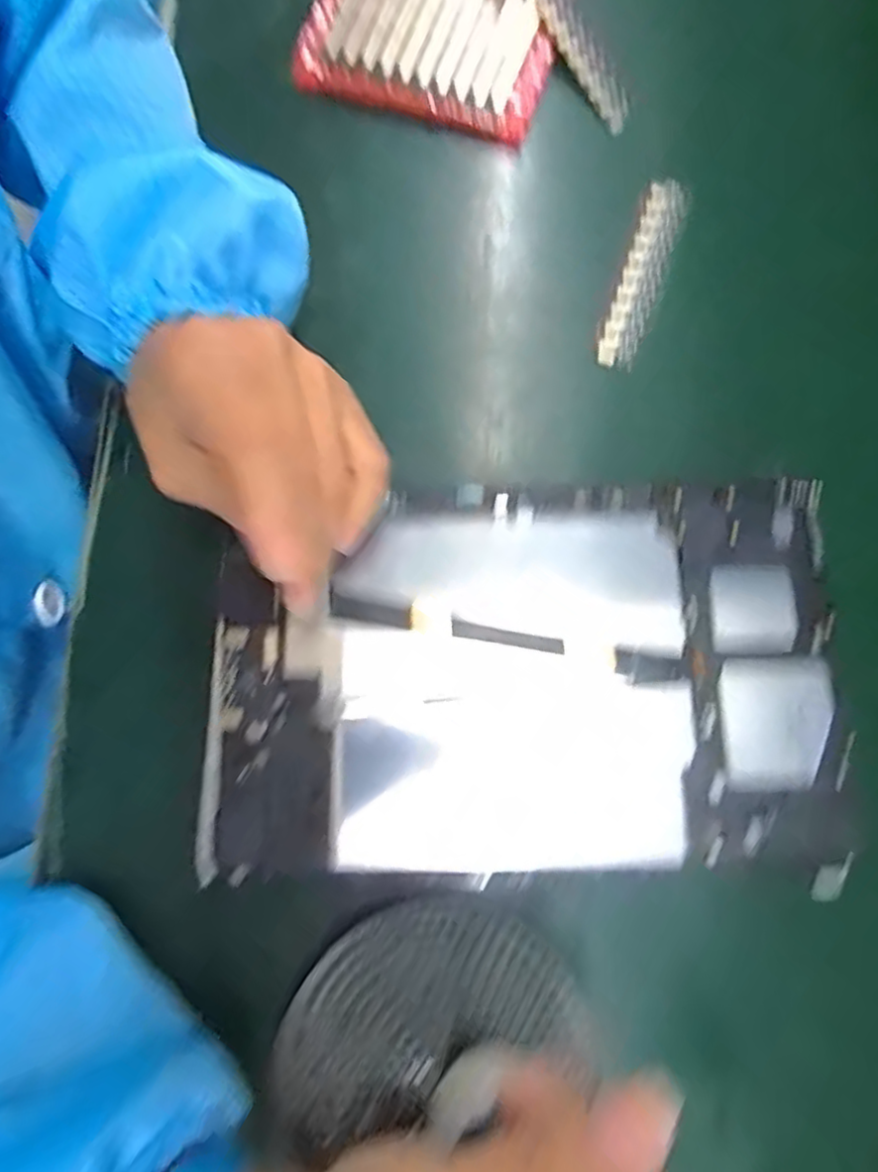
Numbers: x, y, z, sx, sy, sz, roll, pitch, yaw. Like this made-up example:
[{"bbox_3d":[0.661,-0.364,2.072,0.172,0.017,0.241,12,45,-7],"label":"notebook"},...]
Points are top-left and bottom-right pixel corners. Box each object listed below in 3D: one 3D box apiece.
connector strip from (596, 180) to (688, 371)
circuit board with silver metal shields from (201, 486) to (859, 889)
[{"bbox_3d":[0.098,-0.148,0.330,0.023,0.017,0.093,20,77,3],"label":"connector strip"},{"bbox_3d":[0.032,0.035,0.268,0.237,0.013,0.145,-1,76,-1],"label":"circuit board with silver metal shields"}]

